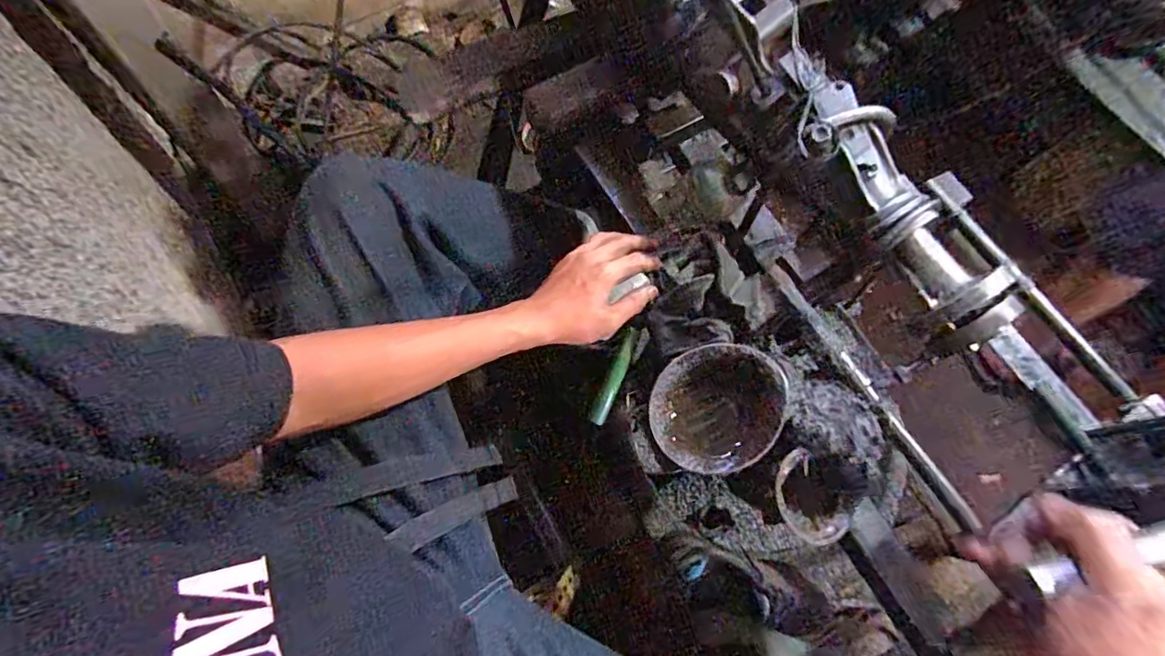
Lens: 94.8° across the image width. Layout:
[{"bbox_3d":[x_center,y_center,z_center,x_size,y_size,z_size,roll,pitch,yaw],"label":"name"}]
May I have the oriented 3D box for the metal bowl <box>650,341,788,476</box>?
[{"bbox_3d":[0.126,0.077,0.508,0.123,0.050,0.111,-16,71,-8],"label":"metal bowl"}]

